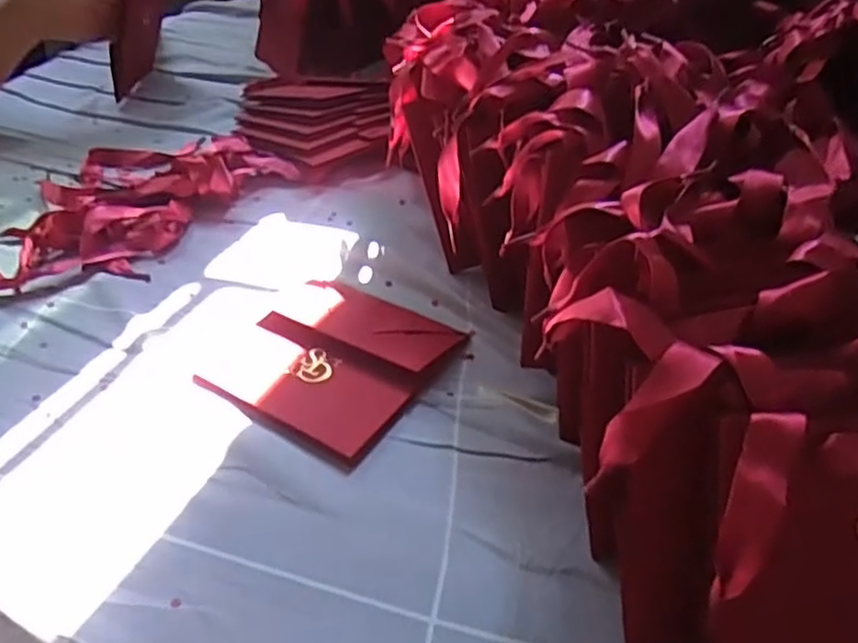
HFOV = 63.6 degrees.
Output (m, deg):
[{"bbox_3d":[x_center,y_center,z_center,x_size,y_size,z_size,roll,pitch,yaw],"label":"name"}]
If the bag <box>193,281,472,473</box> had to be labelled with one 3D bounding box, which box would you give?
[{"bbox_3d":[-0.064,0.023,0.473,0.126,0.015,0.140,20,43,25],"label":"bag"}]

